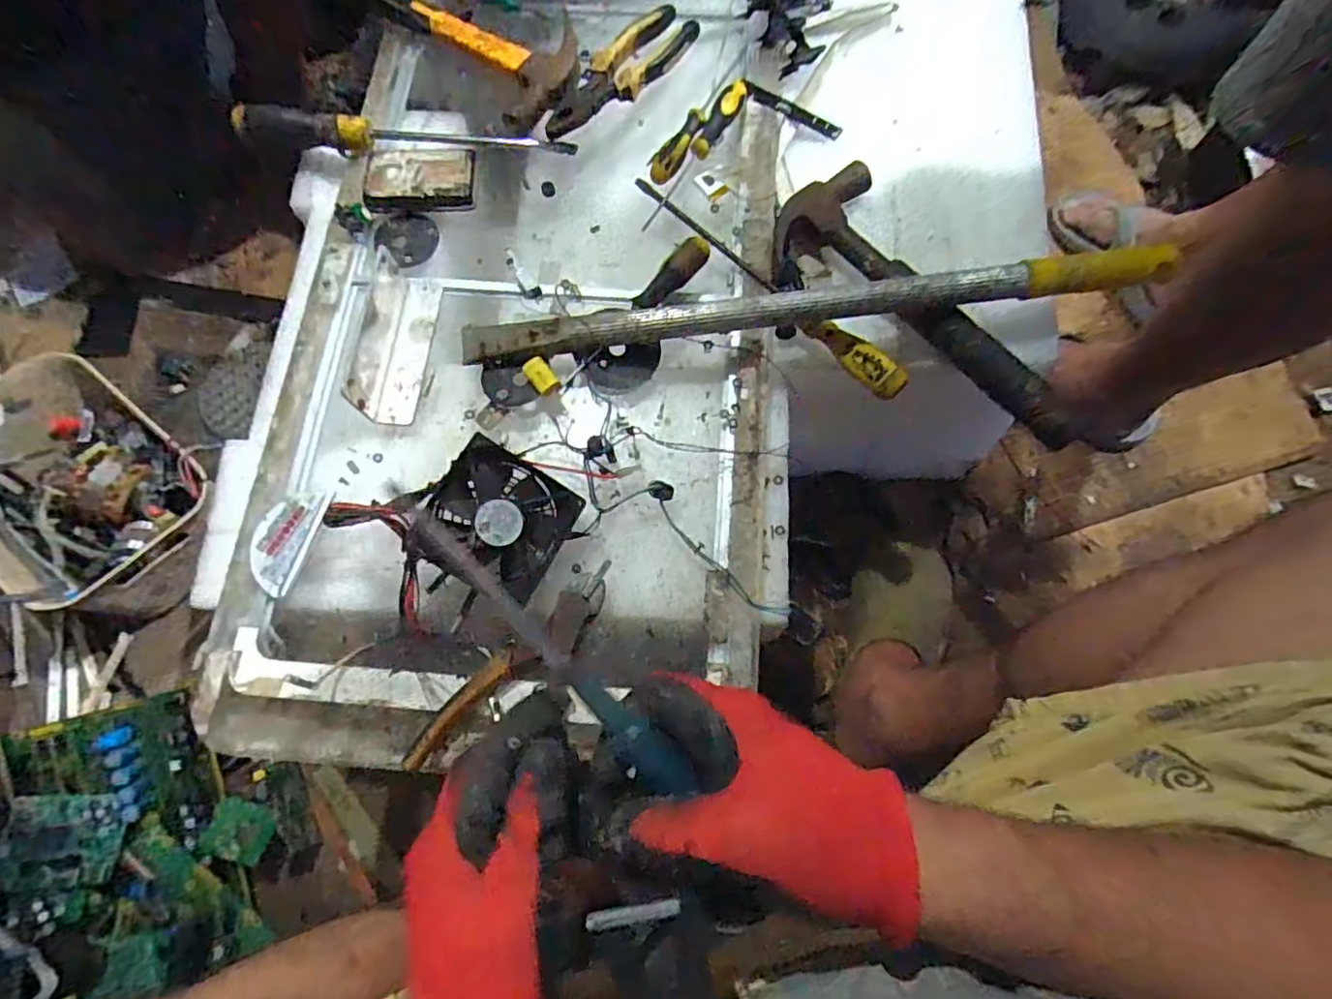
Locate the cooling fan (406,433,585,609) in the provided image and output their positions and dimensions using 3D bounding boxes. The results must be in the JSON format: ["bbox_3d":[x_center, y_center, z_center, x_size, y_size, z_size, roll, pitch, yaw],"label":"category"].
[{"bbox_3d":[-0.120,0.016,0.436,0.093,0.023,0.094,36,79,-18],"label":"cooling fan"}]

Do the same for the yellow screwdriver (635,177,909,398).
[{"bbox_3d":[0.079,-0.183,0.514,0.293,0.022,0.024,42,80,12],"label":"yellow screwdriver"}]

